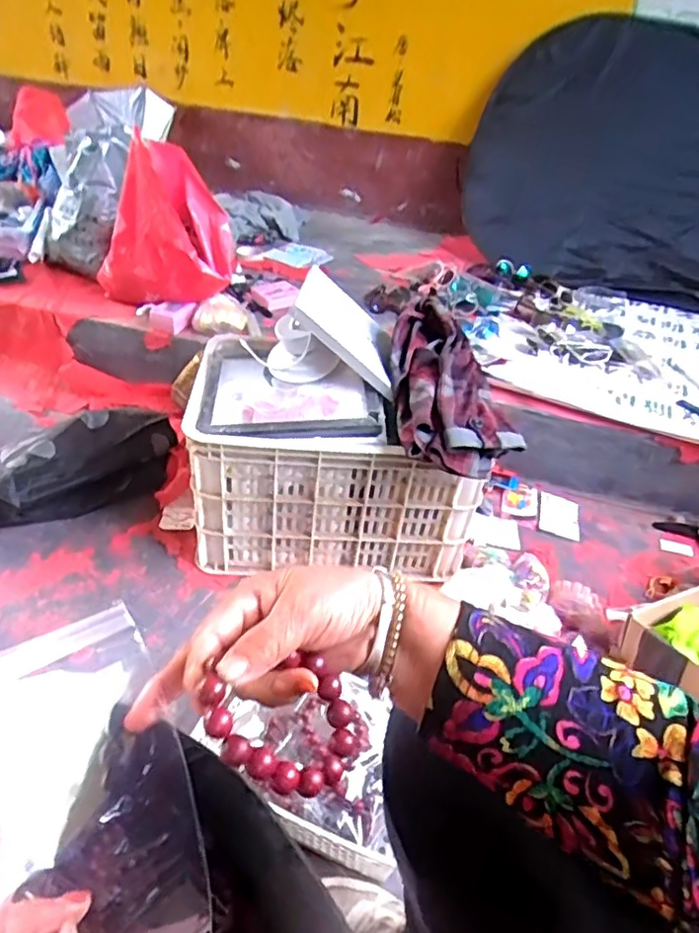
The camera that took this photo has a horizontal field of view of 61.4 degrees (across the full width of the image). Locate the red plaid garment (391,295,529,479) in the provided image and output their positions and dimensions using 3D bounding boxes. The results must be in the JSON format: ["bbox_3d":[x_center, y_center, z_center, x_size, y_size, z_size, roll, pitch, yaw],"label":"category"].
[{"bbox_3d":[0.159,-0.143,0.972,0.176,0.070,0.352,1,51,-8],"label":"red plaid garment"}]

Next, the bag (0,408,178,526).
[{"bbox_3d":[-0.547,0.008,1.154,0.180,0.134,0.456,32,43,31],"label":"bag"}]

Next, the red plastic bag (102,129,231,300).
[{"bbox_3d":[-0.431,-0.580,1.434,0.356,0.364,0.206,25,40,24],"label":"red plastic bag"}]

